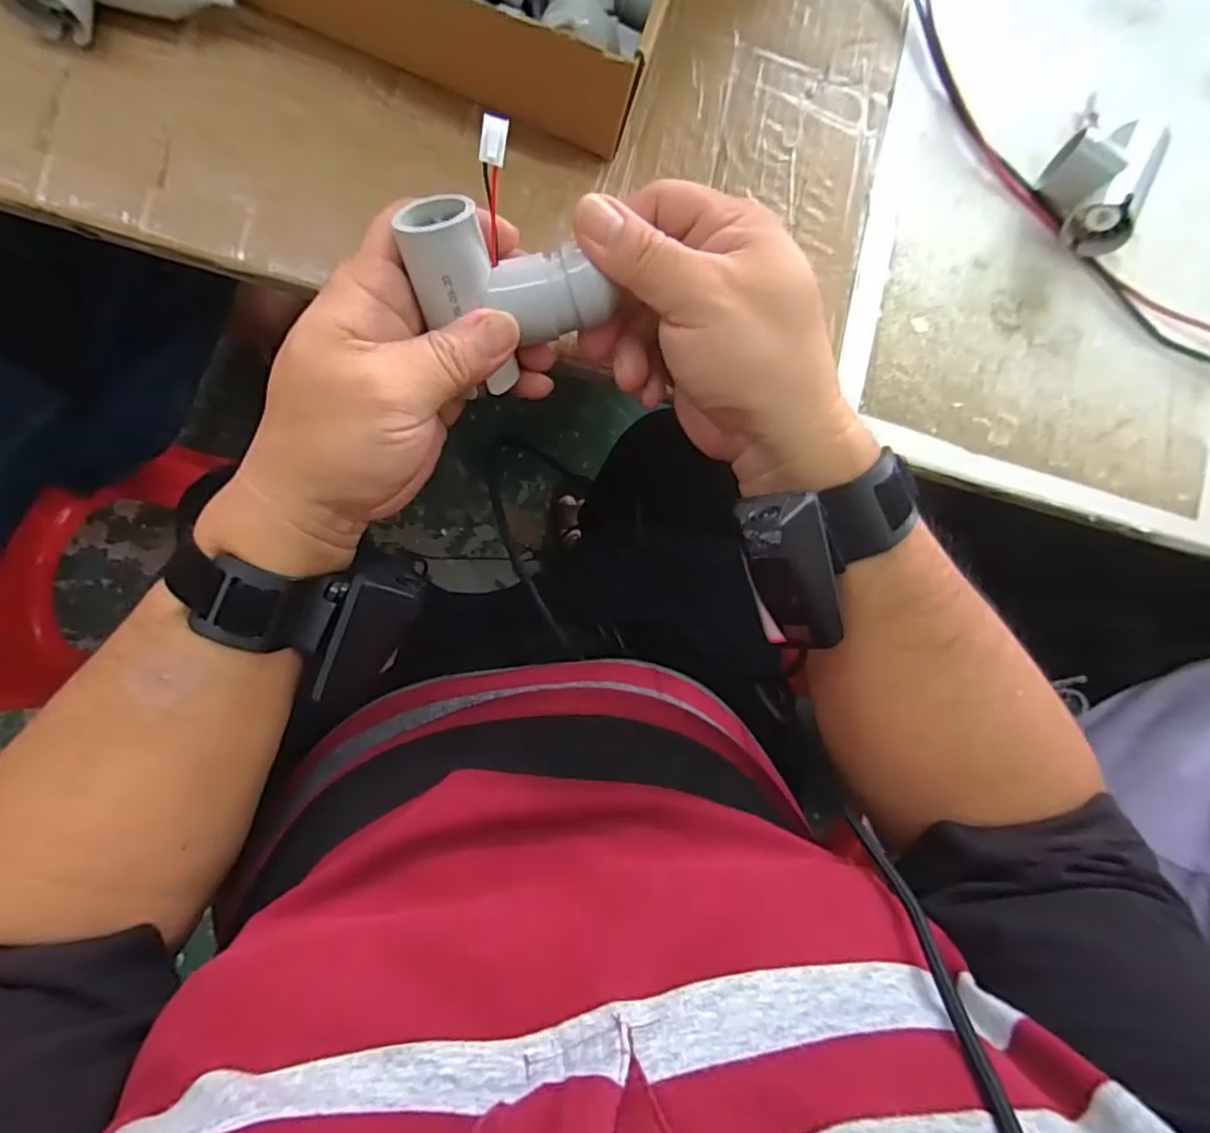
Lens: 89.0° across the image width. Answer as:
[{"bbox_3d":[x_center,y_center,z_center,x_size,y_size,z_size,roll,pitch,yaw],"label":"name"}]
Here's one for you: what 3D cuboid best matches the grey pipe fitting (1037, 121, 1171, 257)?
[{"bbox_3d":[0.292,-0.232,0.364,0.051,0.034,0.076,25,85,-8],"label":"grey pipe fitting"}]

